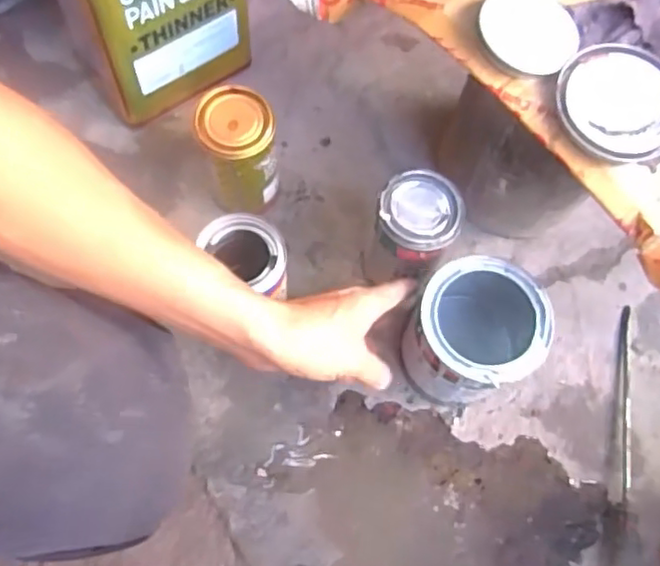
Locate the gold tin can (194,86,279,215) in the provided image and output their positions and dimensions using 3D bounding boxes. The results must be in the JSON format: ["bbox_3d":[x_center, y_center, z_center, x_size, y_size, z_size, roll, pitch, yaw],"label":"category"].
[{"bbox_3d":[-0.085,-0.117,0.623,0.065,0.135,0.079,-12,72,-6],"label":"gold tin can"}]

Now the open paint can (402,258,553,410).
[{"bbox_3d":[0.122,0.044,0.557,0.099,0.117,0.106,1,73,-2],"label":"open paint can"}]

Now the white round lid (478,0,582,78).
[{"bbox_3d":[0.153,-0.194,0.490,0.075,0.016,0.084,34,73,9],"label":"white round lid"}]

